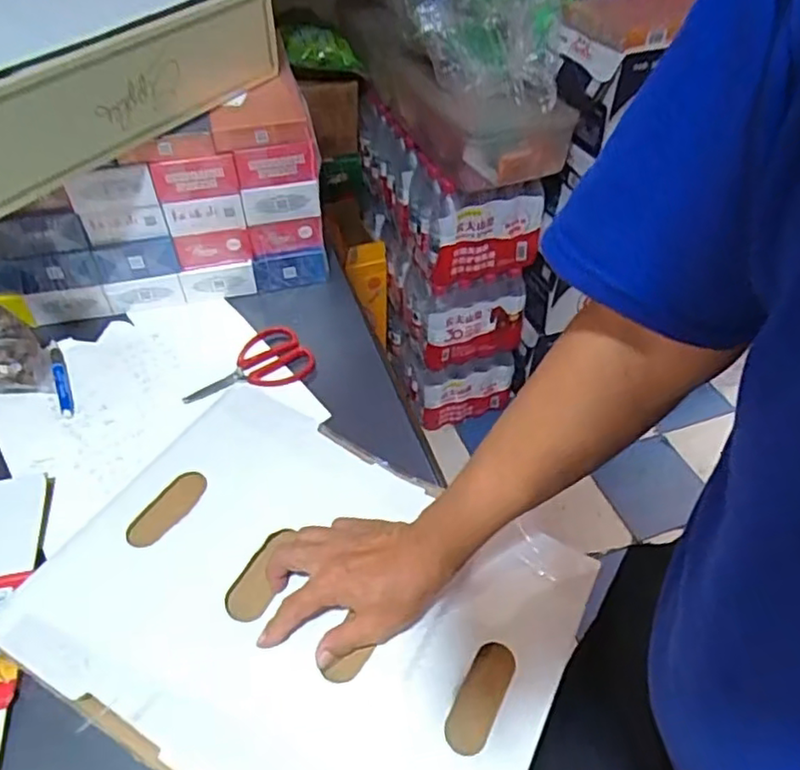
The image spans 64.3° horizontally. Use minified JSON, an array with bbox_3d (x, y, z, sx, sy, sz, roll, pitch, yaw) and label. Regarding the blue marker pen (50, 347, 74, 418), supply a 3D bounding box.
[{"bbox_3d":[-0.383,-0.007,0.718,0.014,0.018,0.108,-20,51,-18],"label":"blue marker pen"}]

